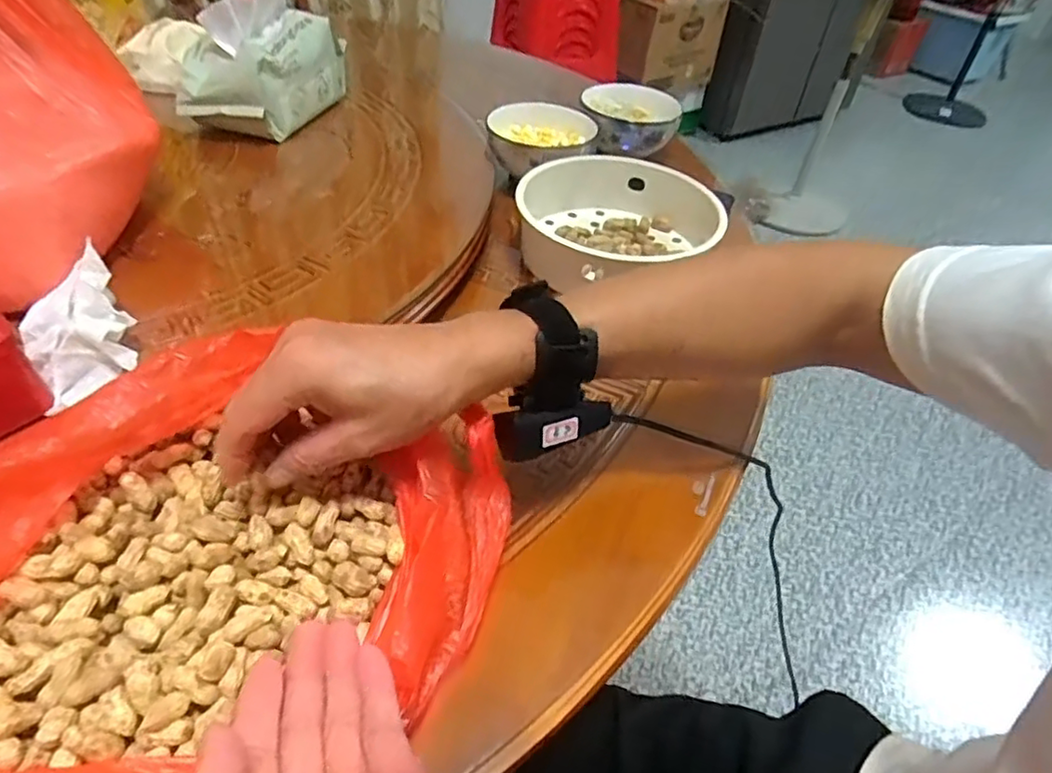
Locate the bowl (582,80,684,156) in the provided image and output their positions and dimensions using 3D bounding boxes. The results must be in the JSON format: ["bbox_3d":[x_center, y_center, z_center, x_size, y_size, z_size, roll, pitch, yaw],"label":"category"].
[{"bbox_3d":[0.136,-0.356,0.819,0.137,0.049,0.113,-17,49,-21],"label":"bowl"}]

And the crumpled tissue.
[{"bbox_3d":[-0.311,-0.043,0.427,0.069,0.045,0.098,-30,55,-30],"label":"crumpled tissue"}]

